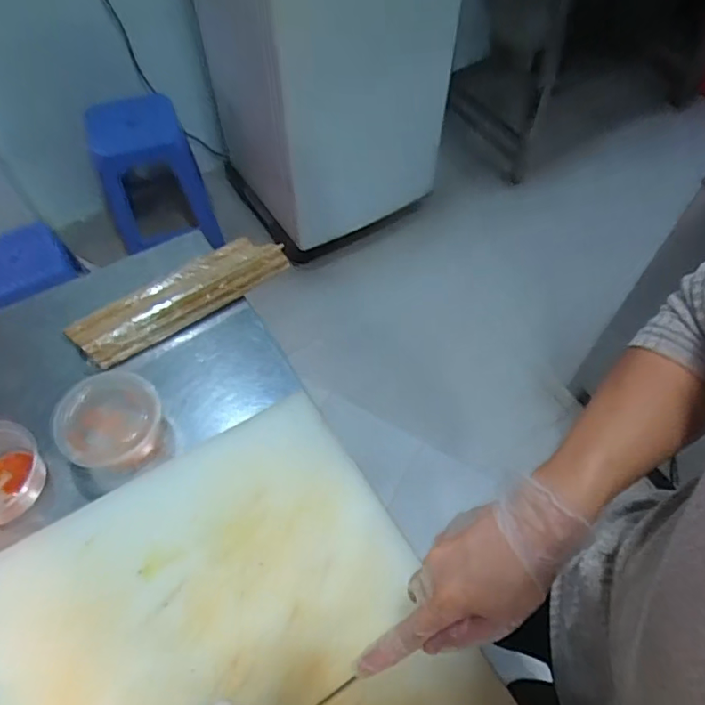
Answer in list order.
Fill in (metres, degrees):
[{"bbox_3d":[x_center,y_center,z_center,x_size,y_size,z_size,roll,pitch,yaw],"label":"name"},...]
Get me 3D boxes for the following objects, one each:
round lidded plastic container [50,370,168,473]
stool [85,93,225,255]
[{"bbox_3d":[-0.259,0.076,0.579,0.093,0.074,0.091,0,57,0],"label":"round lidded plastic container"},{"bbox_3d":[-0.623,-0.550,1.706,0.293,0.518,0.291,-14,58,-8],"label":"stool"}]

